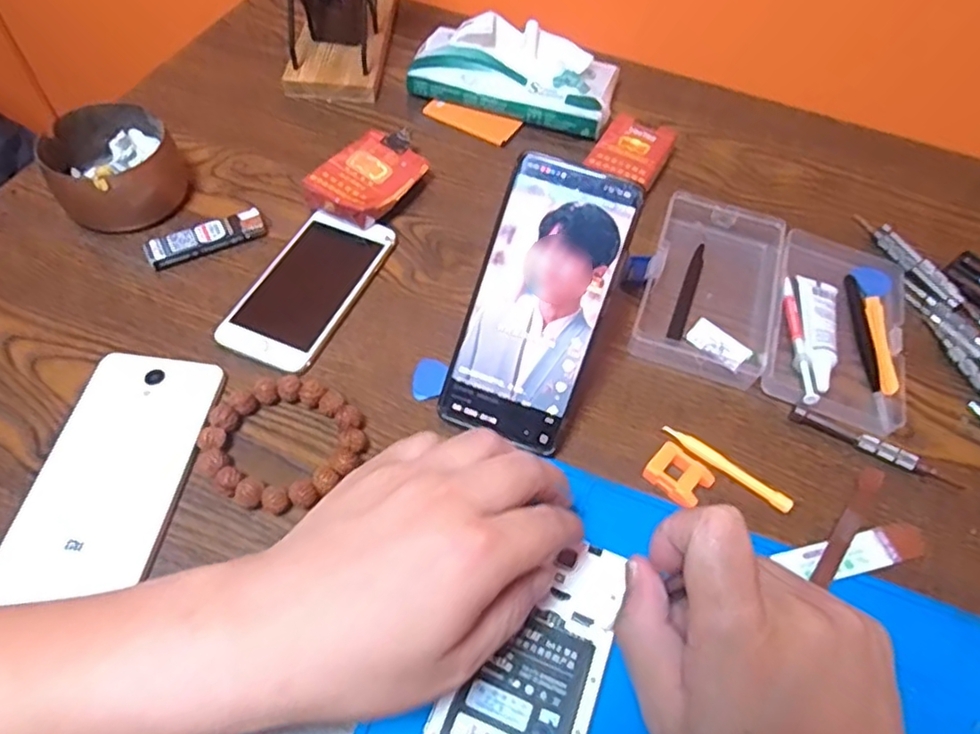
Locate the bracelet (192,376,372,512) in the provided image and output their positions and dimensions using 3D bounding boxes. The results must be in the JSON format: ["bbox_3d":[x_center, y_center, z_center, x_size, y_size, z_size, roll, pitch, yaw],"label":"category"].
[{"bbox_3d":[-0.120,0.043,0.374,0.085,0.014,0.082,2,55,-3],"label":"bracelet"}]

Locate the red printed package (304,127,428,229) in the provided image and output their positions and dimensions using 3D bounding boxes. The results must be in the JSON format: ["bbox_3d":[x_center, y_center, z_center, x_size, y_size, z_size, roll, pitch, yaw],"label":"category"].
[{"bbox_3d":[-0.088,-0.144,0.494,0.058,0.030,0.096,28,58,14],"label":"red printed package"}]

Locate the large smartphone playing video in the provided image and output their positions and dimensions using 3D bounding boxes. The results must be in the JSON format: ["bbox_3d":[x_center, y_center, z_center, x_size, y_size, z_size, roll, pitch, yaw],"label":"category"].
[{"bbox_3d":[0.029,-0.036,0.375,0.075,0.007,0.161,20,98,9],"label":"large smartphone playing video"}]

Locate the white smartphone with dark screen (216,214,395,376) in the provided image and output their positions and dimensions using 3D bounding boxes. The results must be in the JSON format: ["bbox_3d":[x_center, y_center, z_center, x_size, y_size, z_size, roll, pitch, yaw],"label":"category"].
[{"bbox_3d":[-0.123,-0.056,0.443,0.067,0.009,0.131,21,56,10],"label":"white smartphone with dark screen"}]

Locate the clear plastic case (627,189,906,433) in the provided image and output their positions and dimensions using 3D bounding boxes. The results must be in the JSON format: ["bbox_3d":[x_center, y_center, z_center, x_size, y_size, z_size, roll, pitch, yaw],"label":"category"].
[{"bbox_3d":[0.198,-0.049,0.452,0.173,0.022,0.158,19,56,8],"label":"clear plastic case"}]

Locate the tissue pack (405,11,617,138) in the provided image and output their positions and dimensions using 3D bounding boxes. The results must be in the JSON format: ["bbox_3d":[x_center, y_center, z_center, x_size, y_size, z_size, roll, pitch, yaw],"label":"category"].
[{"bbox_3d":[0.021,-0.254,0.562,0.175,0.051,0.083,16,56,6],"label":"tissue pack"}]

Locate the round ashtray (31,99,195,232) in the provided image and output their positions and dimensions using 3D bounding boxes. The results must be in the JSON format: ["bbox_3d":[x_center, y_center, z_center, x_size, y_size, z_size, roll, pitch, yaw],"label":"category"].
[{"bbox_3d":[-0.270,-0.144,0.470,0.086,0.050,0.081,2,55,-3],"label":"round ashtray"}]

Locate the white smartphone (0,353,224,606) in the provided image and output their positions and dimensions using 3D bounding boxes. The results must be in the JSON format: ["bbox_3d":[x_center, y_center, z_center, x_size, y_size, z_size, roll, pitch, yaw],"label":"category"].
[{"bbox_3d":[-0.208,0.056,0.361,0.076,0.010,0.142,9,55,2],"label":"white smartphone"}]

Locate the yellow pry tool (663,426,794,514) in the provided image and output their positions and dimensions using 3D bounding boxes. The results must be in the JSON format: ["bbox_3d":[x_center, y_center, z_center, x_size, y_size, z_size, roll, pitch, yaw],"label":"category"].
[{"bbox_3d":[0.141,0.058,0.385,0.081,0.007,0.012,34,60,18],"label":"yellow pry tool"}]

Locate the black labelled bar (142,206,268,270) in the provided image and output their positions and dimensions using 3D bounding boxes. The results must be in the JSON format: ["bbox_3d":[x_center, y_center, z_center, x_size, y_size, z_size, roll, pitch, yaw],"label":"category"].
[{"bbox_3d":[-0.201,-0.092,0.460,0.081,0.013,0.024,-22,60,-19],"label":"black labelled bar"}]

